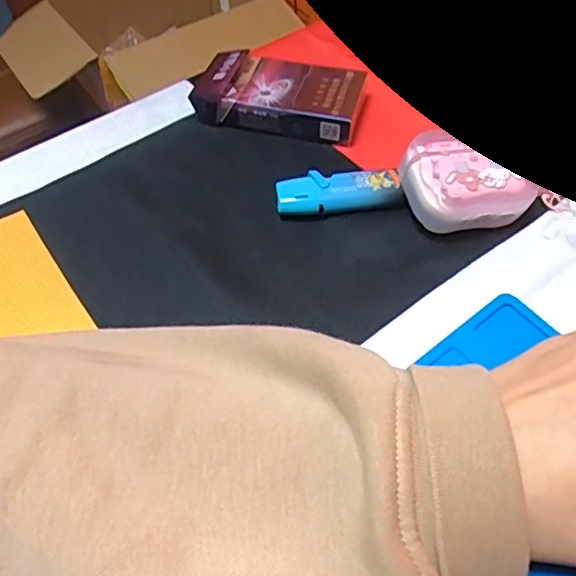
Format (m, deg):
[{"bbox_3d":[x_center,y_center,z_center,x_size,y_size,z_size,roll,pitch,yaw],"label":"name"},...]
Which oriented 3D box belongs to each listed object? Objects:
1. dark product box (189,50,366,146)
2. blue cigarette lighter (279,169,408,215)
[{"bbox_3d":[-0.006,-0.120,0.355,0.100,0.027,0.051,12,55,12],"label":"dark product box"},{"bbox_3d":[0.028,-0.051,0.309,0.067,0.017,0.022,-6,54,0],"label":"blue cigarette lighter"}]

